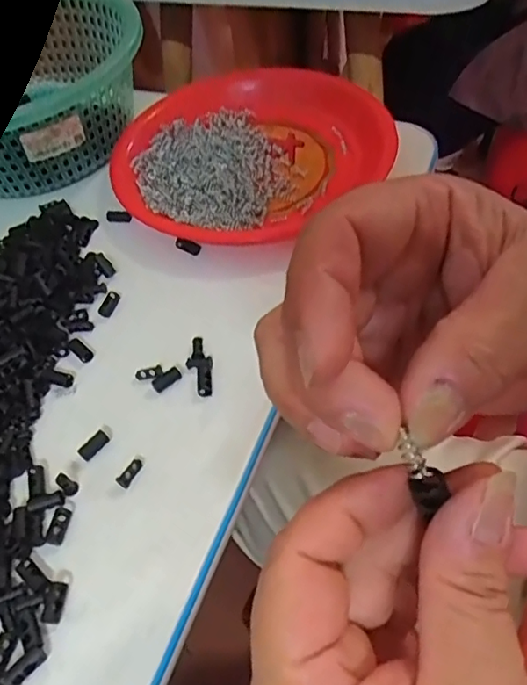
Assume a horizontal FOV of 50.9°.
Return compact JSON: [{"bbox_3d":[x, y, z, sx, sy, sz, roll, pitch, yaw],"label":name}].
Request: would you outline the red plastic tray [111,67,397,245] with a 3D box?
[{"bbox_3d":[-0.023,-0.162,0.462,0.216,0.031,0.200,-36,57,-20],"label":"red plastic tray"}]

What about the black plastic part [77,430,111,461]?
[{"bbox_3d":[-0.098,0.060,0.322,0.007,0.006,0.019,30,61,26],"label":"black plastic part"}]

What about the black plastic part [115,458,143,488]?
[{"bbox_3d":[-0.075,0.073,0.311,0.008,0.005,0.017,22,58,19],"label":"black plastic part"}]

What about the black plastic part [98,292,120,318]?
[{"bbox_3d":[-0.109,-0.028,0.390,0.009,0.004,0.022,10,54,14],"label":"black plastic part"}]

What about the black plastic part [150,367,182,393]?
[{"bbox_3d":[-0.060,0.023,0.344,0.019,0.004,0.009,-34,57,-5],"label":"black plastic part"}]

